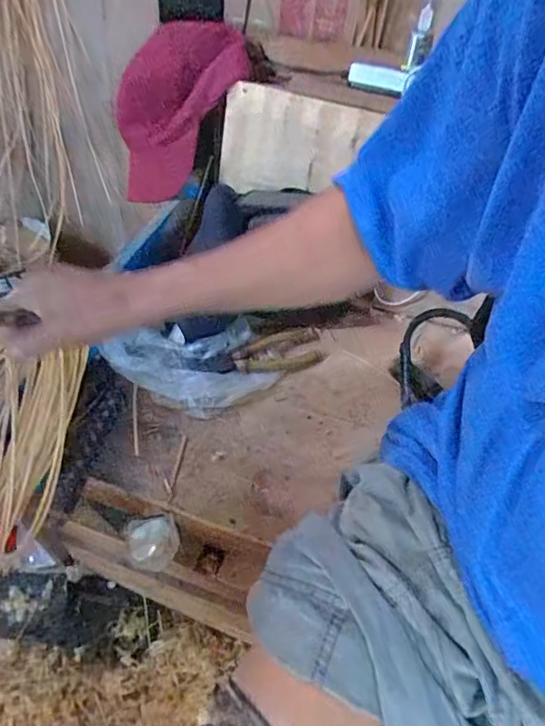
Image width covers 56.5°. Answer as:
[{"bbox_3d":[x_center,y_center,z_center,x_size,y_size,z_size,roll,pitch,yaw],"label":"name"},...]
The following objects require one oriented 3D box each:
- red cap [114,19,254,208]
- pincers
[{"bbox_3d":[-0.150,-0.387,0.751,0.127,0.265,0.164,5,54,-52],"label":"red cap"},{"bbox_3d":[-0.005,-0.010,0.628,0.168,0.019,0.050,-14,50,-30],"label":"pincers"}]

